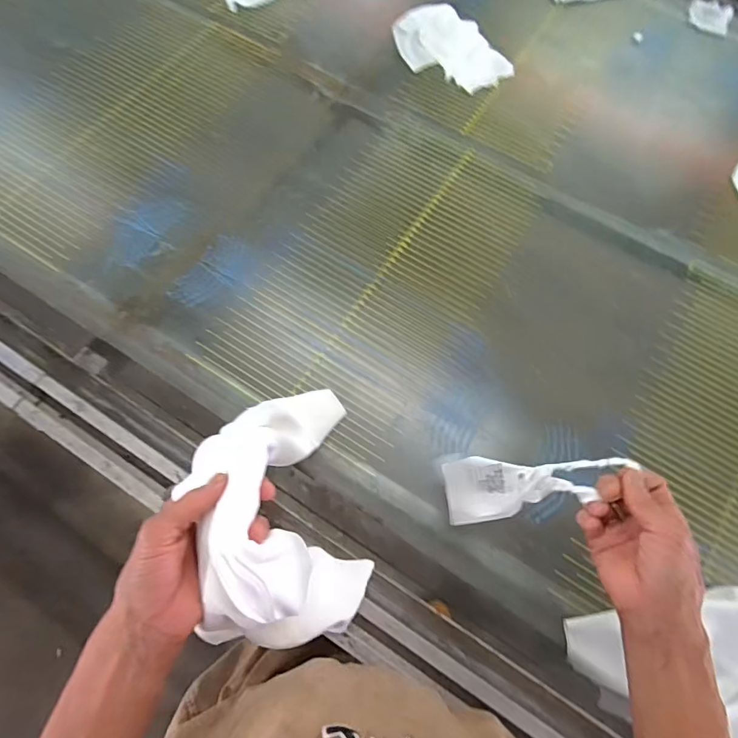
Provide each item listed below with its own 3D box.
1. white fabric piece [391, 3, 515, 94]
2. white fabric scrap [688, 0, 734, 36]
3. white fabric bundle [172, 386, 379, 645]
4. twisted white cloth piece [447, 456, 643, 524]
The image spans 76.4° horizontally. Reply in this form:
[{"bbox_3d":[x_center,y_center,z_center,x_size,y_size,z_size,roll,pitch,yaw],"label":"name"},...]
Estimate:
[{"bbox_3d":[0.129,-0.530,0.776,0.117,0.029,0.201,-37,73,-13],"label":"white fabric piece"},{"bbox_3d":[0.597,-0.620,0.822,0.069,0.005,0.087,23,70,8],"label":"white fabric scrap"},{"bbox_3d":[-0.077,0.118,0.429,0.123,0.188,0.241,-10,69,-4],"label":"white fabric bundle"},{"bbox_3d":[0.159,0.113,0.464,0.175,0.035,0.062,-19,63,36],"label":"twisted white cloth piece"}]

